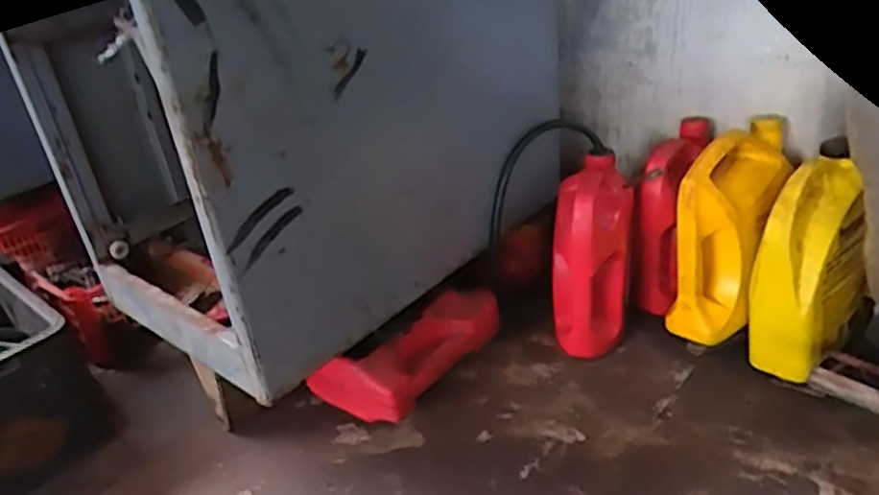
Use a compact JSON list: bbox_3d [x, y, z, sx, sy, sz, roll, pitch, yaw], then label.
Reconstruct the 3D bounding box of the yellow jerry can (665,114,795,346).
[{"bbox_3d":[0.426,-0.025,1.028,0.110,0.277,0.189,15,36,33],"label":"yellow jerry can"}]

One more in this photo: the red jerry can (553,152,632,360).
[{"bbox_3d":[0.229,0.022,1.056,0.106,0.277,0.127,6,32,20],"label":"red jerry can"}]

